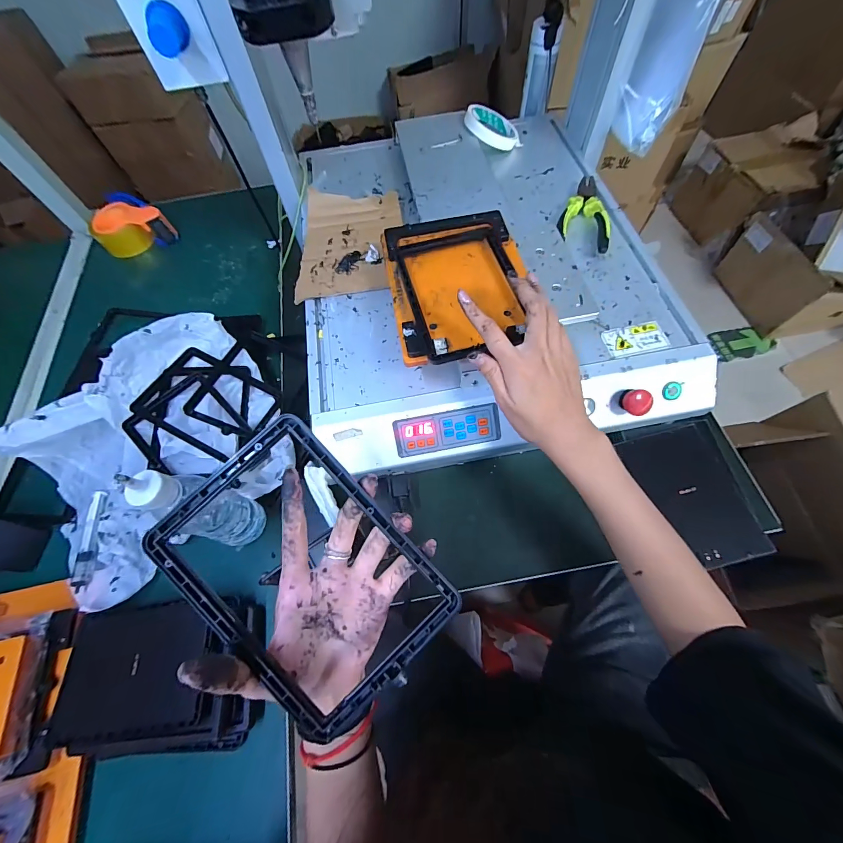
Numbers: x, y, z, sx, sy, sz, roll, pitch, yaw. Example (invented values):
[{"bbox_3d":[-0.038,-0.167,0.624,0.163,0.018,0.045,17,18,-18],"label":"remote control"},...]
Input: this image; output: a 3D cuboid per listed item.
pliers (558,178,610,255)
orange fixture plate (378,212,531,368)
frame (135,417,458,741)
[{"bbox_3d":[0.231,-0.291,0.496,0.066,0.023,0.154,16,67,11],"label":"pliers"},{"bbox_3d":[0.040,-0.160,0.395,0.150,0.016,0.195,-11,64,-2],"label":"orange fixture plate"},{"bbox_3d":[-0.071,0.093,0.217,0.119,0.005,0.168,-43,88,-7],"label":"frame"}]

